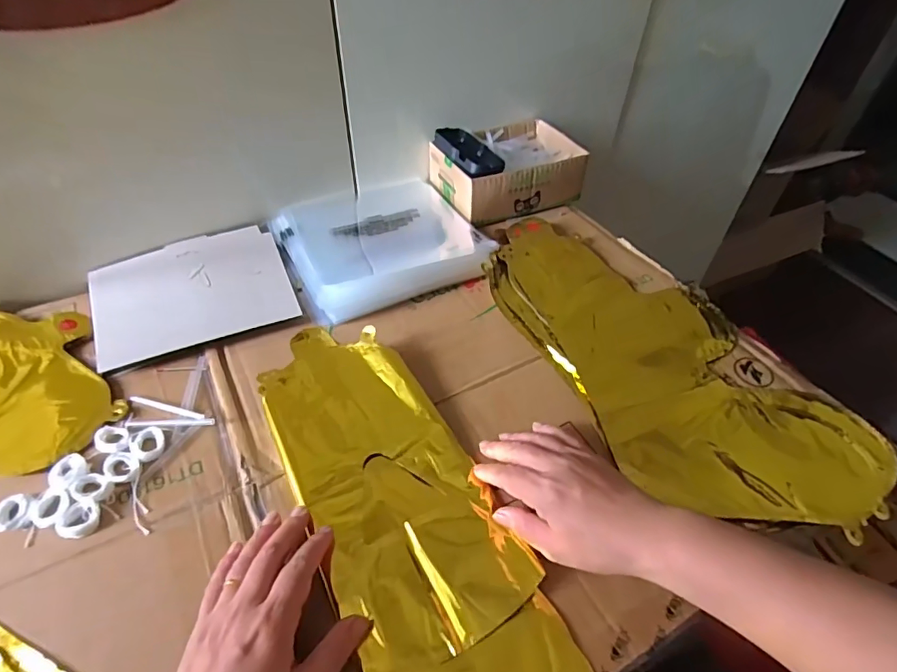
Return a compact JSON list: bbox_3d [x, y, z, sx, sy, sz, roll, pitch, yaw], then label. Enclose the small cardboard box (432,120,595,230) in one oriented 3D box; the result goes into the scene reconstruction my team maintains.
[{"bbox_3d":[0.082,-0.236,0.701,0.185,0.073,0.133,-19,50,-19],"label":"small cardboard box"}]

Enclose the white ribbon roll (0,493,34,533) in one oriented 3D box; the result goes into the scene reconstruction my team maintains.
[{"bbox_3d":[-0.333,0.135,0.384,0.028,0.011,0.028,1,46,-1],"label":"white ribbon roll"}]

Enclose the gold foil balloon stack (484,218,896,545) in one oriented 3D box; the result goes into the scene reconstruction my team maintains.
[{"bbox_3d":[0.204,0.009,0.520,0.217,0.015,0.430,-20,50,-20],"label":"gold foil balloon stack"}]

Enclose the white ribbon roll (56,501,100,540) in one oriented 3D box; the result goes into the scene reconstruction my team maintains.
[{"bbox_3d":[-0.279,0.139,0.380,0.027,0.007,0.027,1,46,-1],"label":"white ribbon roll"}]

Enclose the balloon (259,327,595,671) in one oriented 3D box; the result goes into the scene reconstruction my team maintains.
[{"bbox_3d":[-0.032,0.145,0.393,0.133,0.021,0.418,-20,53,-20],"label":"balloon"}]

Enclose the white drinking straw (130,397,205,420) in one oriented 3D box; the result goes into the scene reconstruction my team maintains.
[{"bbox_3d":[-0.255,0.065,0.455,0.080,0.006,0.007,14,47,11],"label":"white drinking straw"}]

